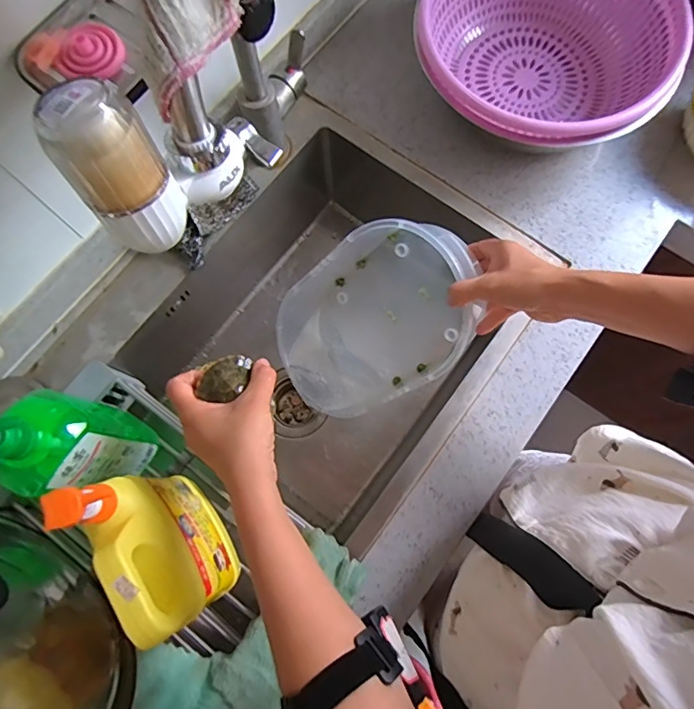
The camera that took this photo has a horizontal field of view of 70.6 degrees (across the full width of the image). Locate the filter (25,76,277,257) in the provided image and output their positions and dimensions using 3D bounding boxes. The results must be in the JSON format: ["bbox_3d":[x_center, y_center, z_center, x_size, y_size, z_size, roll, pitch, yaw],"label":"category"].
[{"bbox_3d":[-0.118,-0.140,0.323,0.062,0.097,0.129,41,80,11],"label":"filter"}]

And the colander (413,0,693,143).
[{"bbox_3d":[0.245,-0.383,0.625,0.308,0.112,0.308,37,79,10],"label":"colander"}]

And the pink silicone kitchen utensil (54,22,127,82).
[{"bbox_3d":[-0.206,-0.245,0.396,0.047,0.014,0.048,0,75,1],"label":"pink silicone kitchen utensil"}]

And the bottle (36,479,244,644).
[{"bbox_3d":[-0.179,0.185,0.475,0.064,0.207,0.141,-39,78,-8],"label":"bottle"}]

